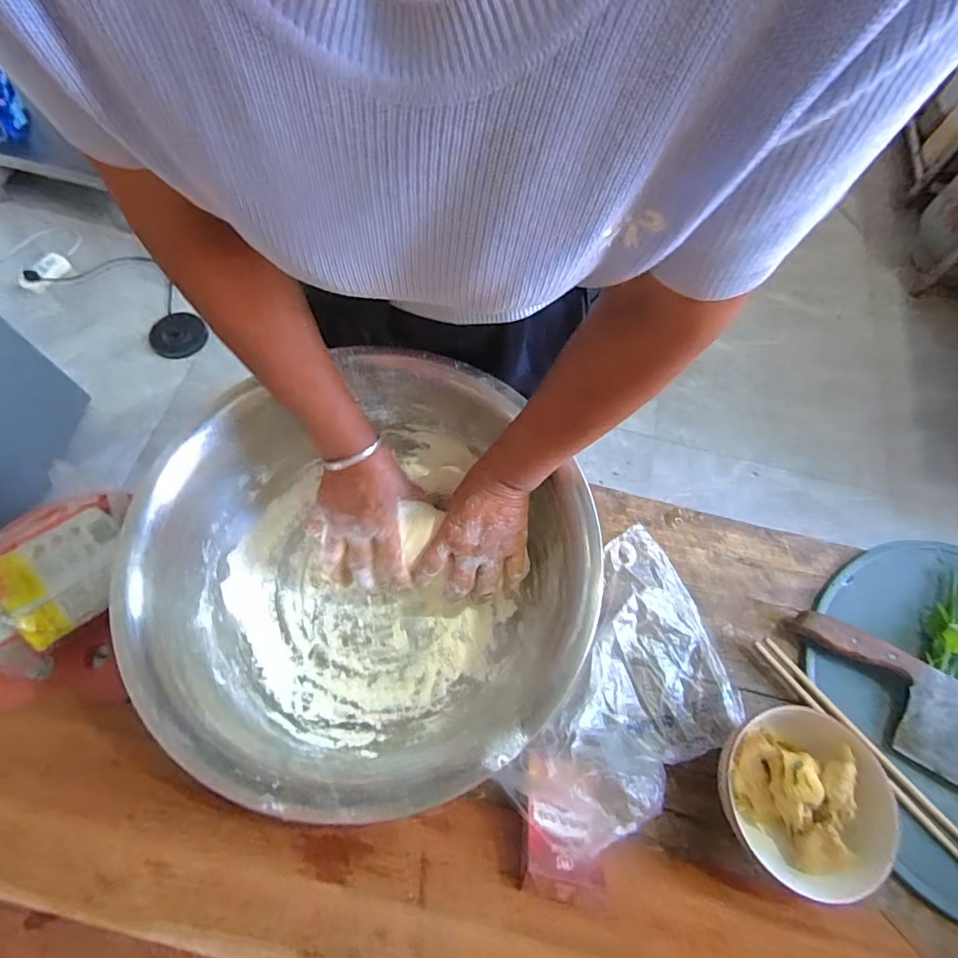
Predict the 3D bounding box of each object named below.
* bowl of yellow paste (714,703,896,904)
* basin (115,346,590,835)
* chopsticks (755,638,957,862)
[{"bbox_3d":[0.282,0.277,0.460,0.137,0.068,0.140,35,69,12],"label":"bowl of yellow paste"},{"bbox_3d":[-0.096,0.083,0.493,0.360,0.138,0.375,1,66,-2],"label":"basin"},{"bbox_3d":[0.375,0.262,0.501,0.022,0.014,0.256,-36,72,-17],"label":"chopsticks"}]

